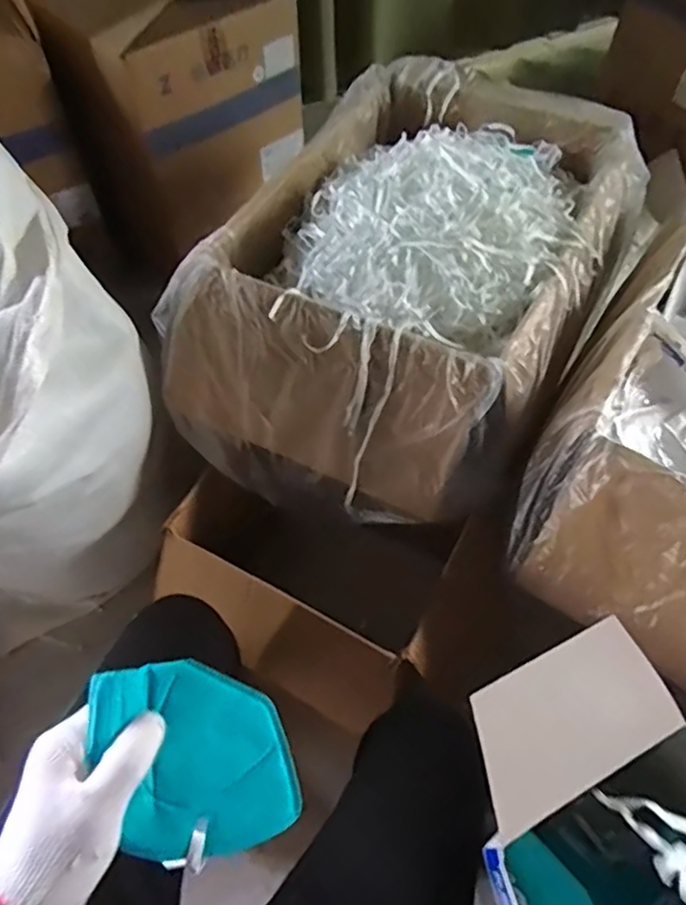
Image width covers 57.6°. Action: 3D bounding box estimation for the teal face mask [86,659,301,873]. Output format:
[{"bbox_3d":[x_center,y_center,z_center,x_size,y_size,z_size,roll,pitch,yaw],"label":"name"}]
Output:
[{"bbox_3d":[-0.088,0.178,0.368,0.102,0.020,0.116,-16,83,-19],"label":"teal face mask"}]

